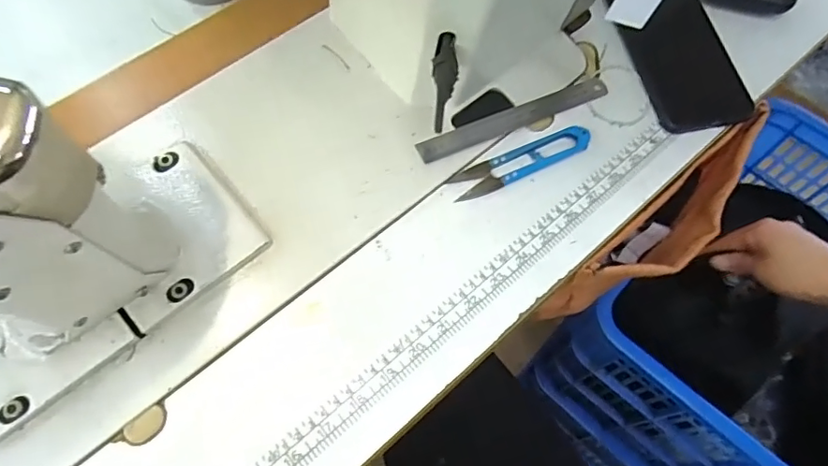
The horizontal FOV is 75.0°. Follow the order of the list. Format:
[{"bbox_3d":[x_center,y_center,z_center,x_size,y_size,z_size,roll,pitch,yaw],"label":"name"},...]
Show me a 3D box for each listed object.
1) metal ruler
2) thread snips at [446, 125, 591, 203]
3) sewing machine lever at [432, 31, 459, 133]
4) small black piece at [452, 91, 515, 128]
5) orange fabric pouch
[{"bbox_3d":[0.081,-0.092,0.432,0.168,0.004,0.020,-22,69,-13],"label":"metal ruler"},{"bbox_3d":[0.082,-0.056,0.413,0.114,0.010,0.026,-24,68,-12],"label":"thread snips"},{"bbox_3d":[0.020,-0.098,0.352,0.017,0.010,0.065,5,80,1],"label":"sewing machine lever"},{"bbox_3d":[0.053,-0.100,0.433,0.053,0.006,0.020,-26,69,-12],"label":"small black piece"},{"bbox_3d":[0.217,0.005,0.472,0.226,0.143,0.051,-38,72,-17],"label":"orange fabric pouch"}]

